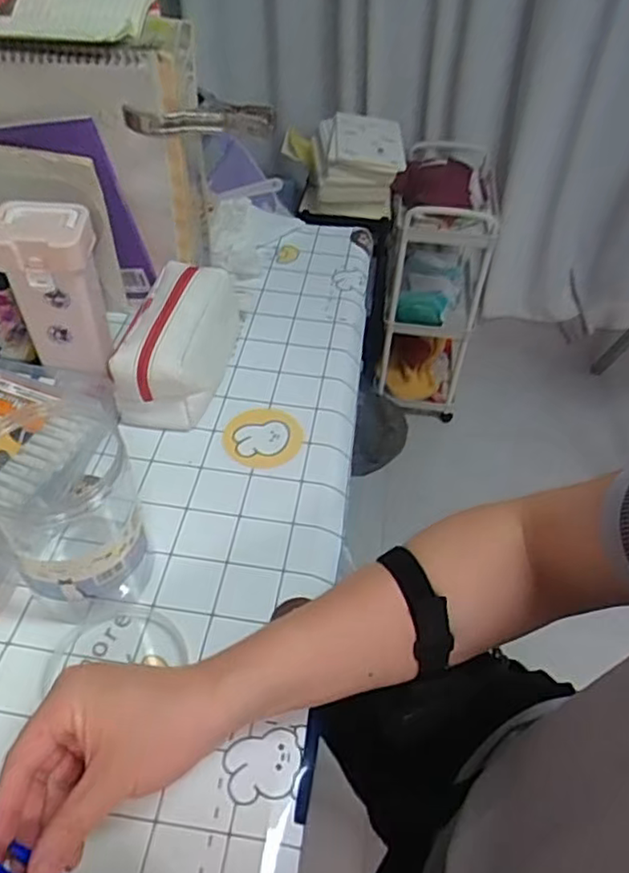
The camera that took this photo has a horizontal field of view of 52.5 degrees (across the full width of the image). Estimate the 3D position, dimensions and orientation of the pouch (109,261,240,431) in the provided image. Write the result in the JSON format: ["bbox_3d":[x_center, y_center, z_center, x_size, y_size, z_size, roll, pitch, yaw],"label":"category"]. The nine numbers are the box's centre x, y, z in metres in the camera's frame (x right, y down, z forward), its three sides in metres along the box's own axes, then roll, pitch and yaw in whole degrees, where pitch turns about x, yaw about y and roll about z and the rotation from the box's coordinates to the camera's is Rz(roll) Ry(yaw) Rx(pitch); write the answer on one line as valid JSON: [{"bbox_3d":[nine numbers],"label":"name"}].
[{"bbox_3d":[-0.137,-0.107,0.672,0.090,0.088,0.198,8,47,2],"label":"pouch"}]

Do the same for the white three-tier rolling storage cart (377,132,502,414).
[{"bbox_3d":[0.299,-0.393,1.628,0.244,0.558,0.367,9,48,4],"label":"white three-tier rolling storage cart"}]

